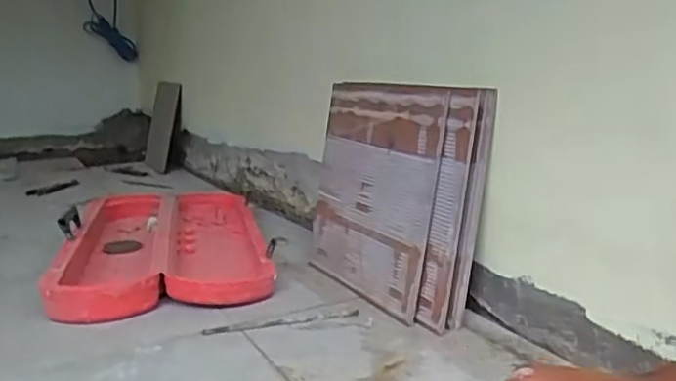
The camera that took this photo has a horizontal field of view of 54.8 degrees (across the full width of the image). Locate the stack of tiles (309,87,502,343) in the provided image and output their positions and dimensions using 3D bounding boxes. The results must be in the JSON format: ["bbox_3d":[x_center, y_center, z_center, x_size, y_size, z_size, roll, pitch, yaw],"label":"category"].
[{"bbox_3d":[0.093,0.003,1.224,0.074,0.393,0.471,3,8,-31],"label":"stack of tiles"}]

